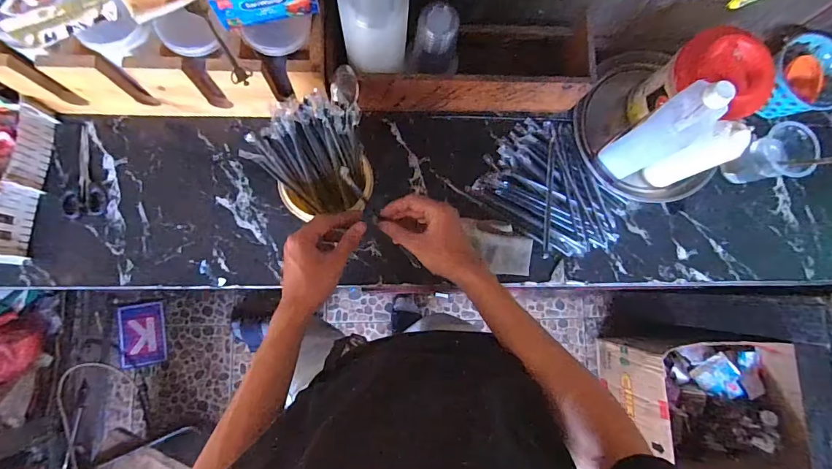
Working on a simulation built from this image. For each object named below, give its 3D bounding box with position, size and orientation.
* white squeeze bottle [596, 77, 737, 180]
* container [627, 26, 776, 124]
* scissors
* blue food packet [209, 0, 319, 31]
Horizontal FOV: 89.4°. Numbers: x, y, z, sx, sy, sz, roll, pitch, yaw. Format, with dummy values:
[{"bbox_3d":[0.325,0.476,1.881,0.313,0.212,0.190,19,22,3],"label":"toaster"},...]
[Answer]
[{"bbox_3d":[0.379,-0.156,0.656,0.094,0.215,0.071,-35,87,-8],"label":"white squeeze bottle"},{"bbox_3d":[0.462,-0.232,0.692,0.129,0.157,0.132,1,83,-4],"label":"container"},{"bbox_3d":[-0.531,-0.104,0.685,0.061,0.008,0.156,5,82,-4],"label":"scissors"},{"bbox_3d":[-0.194,-0.298,0.548,0.127,0.049,0.011,-15,84,-6],"label":"blue food packet"}]

